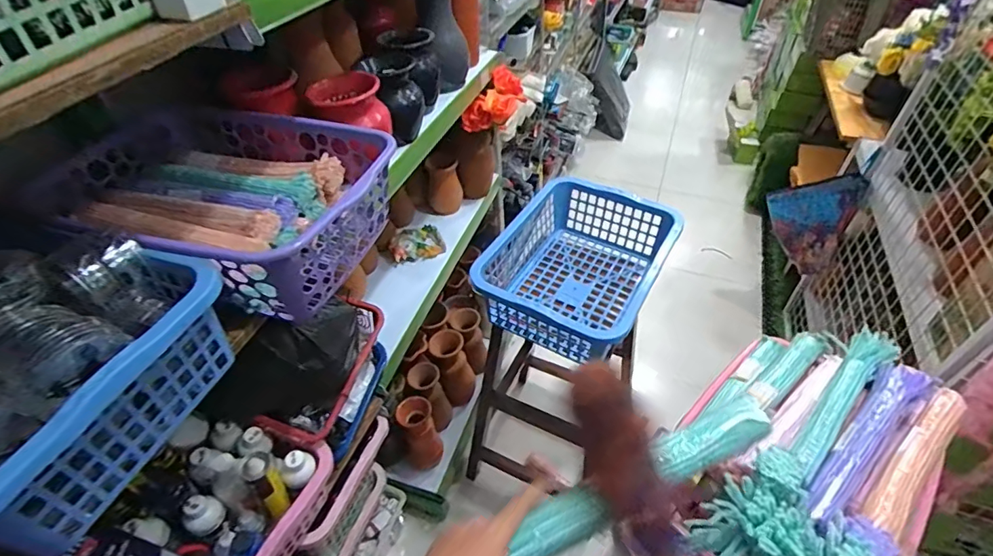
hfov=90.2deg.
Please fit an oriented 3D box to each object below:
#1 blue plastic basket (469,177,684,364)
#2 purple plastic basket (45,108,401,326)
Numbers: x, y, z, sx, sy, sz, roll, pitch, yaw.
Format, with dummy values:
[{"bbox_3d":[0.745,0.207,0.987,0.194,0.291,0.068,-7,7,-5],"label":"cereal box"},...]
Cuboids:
[{"bbox_3d":[0.175,-0.019,1.055,0.309,0.159,0.414,23,50,22],"label":"blue plastic basket"},{"bbox_3d":[-0.384,-0.121,0.736,0.441,0.138,0.336,14,48,15],"label":"purple plastic basket"}]

